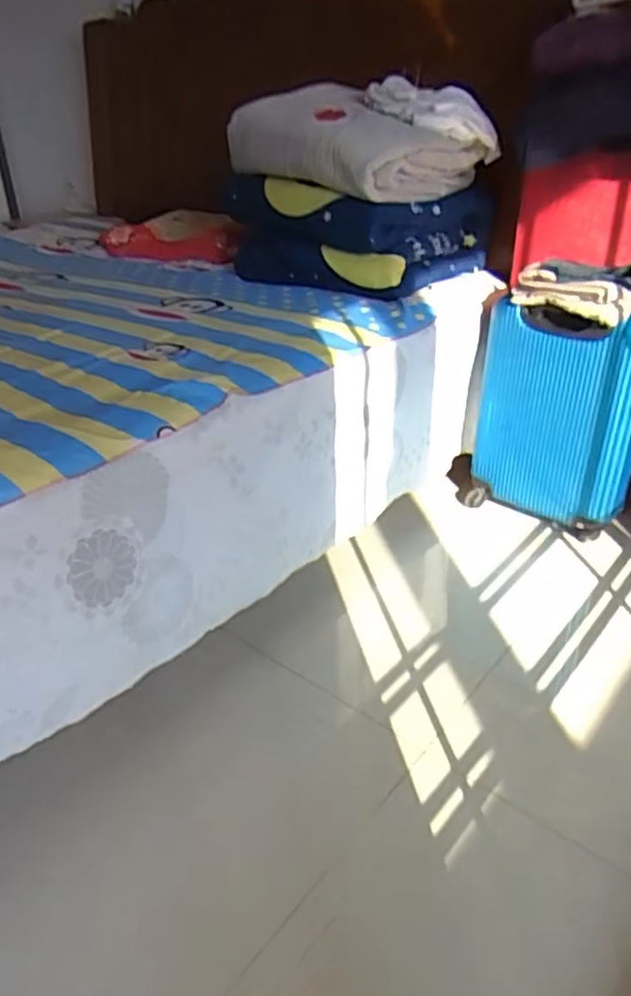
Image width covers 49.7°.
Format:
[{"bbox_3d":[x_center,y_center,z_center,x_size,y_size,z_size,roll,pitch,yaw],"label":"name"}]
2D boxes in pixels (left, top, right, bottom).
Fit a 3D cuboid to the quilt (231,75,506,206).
[{"bbox_3d":[0.093,-0.787,1.507,0.347,0.210,0.511,-26,39,-34],"label":"quilt"}]

